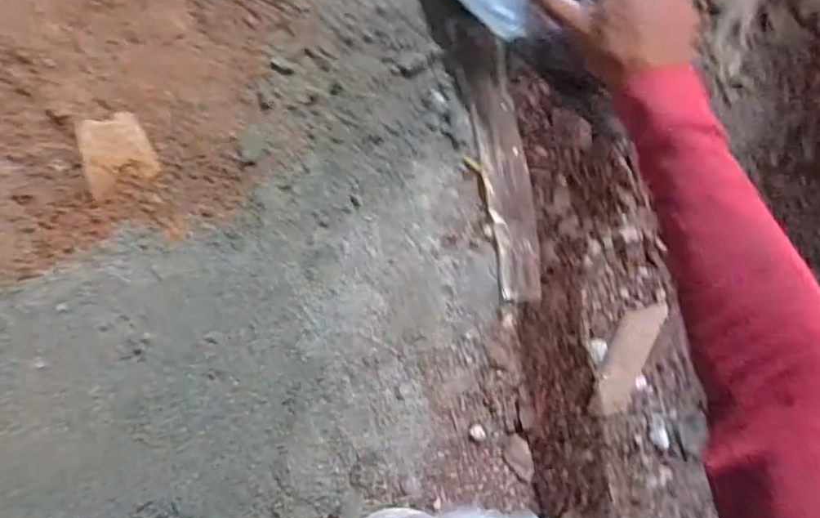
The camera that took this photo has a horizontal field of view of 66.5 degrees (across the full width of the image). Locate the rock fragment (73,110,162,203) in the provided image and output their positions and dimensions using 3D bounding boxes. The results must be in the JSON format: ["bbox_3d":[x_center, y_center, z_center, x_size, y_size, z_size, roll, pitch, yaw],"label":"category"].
[{"bbox_3d":[-0.263,-0.094,0.564,0.058,0.010,0.069,-16,95,-7],"label":"rock fragment"}]

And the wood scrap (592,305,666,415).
[{"bbox_3d":[0.228,0.105,0.655,0.042,0.007,0.128,24,89,-9],"label":"wood scrap"}]

